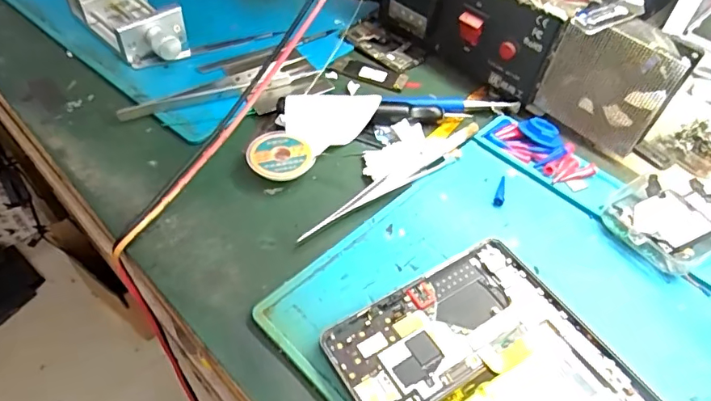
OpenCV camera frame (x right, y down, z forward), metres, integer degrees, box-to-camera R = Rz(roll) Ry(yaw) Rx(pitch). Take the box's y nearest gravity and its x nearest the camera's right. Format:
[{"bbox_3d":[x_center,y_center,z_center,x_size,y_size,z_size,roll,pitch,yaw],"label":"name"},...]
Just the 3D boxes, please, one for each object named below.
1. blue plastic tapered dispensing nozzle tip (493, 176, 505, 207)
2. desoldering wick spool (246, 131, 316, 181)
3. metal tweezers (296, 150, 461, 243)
[{"bbox_3d":[0.100,-0.007,0.344,0.006,0.004,0.028,20,52,14],"label":"blue plastic tapered dispensing nozzle tip"},{"bbox_3d":[-0.053,-0.030,0.350,0.043,0.012,0.042,1,50,-2],"label":"desoldering wick spool"},{"bbox_3d":[0.019,-0.008,0.337,0.136,0.007,0.011,-28,56,-24],"label":"metal tweezers"}]

